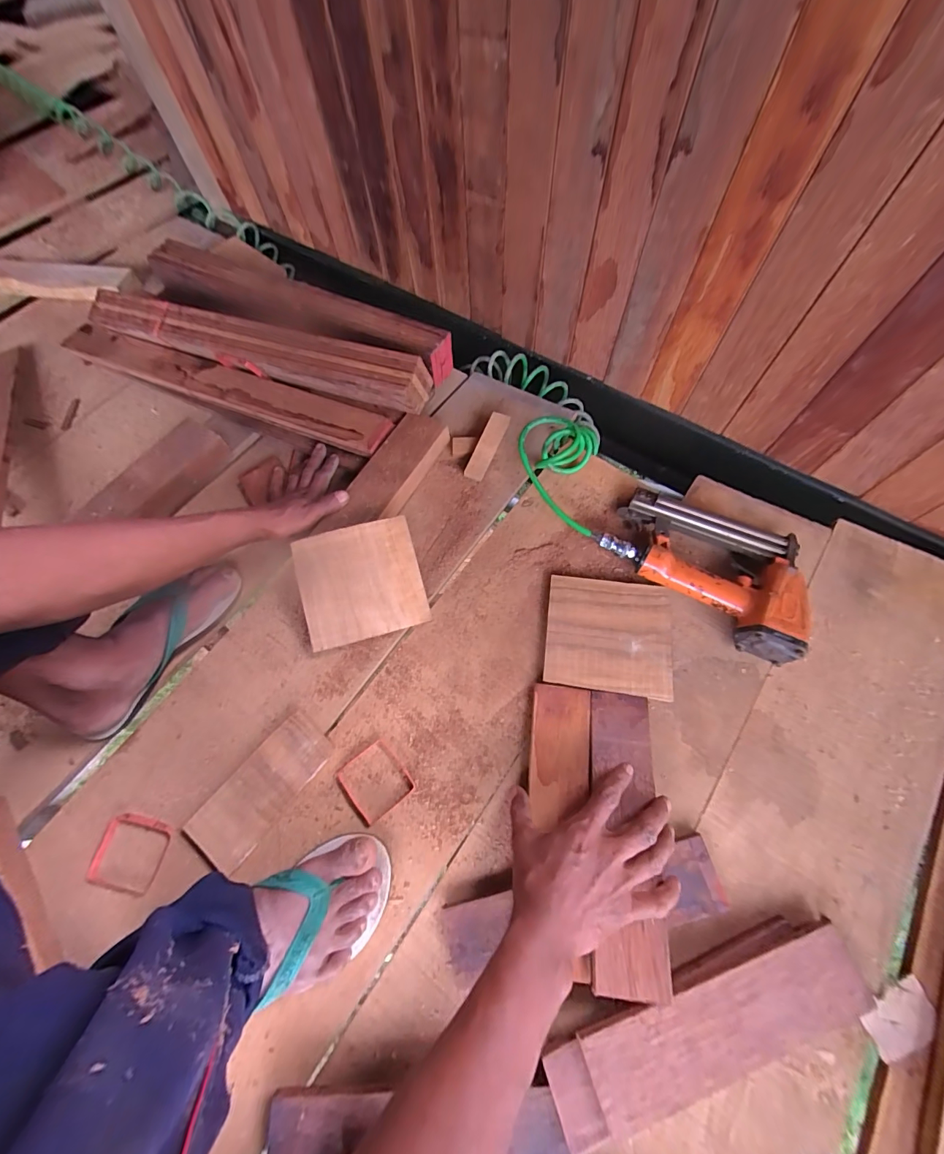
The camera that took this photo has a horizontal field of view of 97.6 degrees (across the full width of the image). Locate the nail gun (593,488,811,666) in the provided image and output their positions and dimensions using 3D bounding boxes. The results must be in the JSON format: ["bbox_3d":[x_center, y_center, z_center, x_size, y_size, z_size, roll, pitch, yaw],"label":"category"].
[{"bbox_3d":[0.310,-0.027,0.533,0.260,0.054,0.155,38,74,17],"label":"nail gun"}]

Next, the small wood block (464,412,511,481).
[{"bbox_3d":[0.024,-0.198,0.619,0.030,0.023,0.111,24,84,14],"label":"small wood block"}]

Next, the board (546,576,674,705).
[{"bbox_3d":[0.169,0.070,0.511,0.148,0.009,0.140,7,68,6],"label":"board"}]

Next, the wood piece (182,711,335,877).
[{"bbox_3d":[-0.238,0.239,0.470,0.076,0.013,0.161,35,73,16],"label":"wood piece"}]

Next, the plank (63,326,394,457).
[{"bbox_3d":[-0.396,-0.309,0.654,0.574,0.030,0.067,20,70,11],"label":"plank"}]

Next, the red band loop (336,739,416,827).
[{"bbox_3d":[-0.112,0.235,0.476,0.069,0.006,0.071,-38,70,-12],"label":"red band loop"}]

